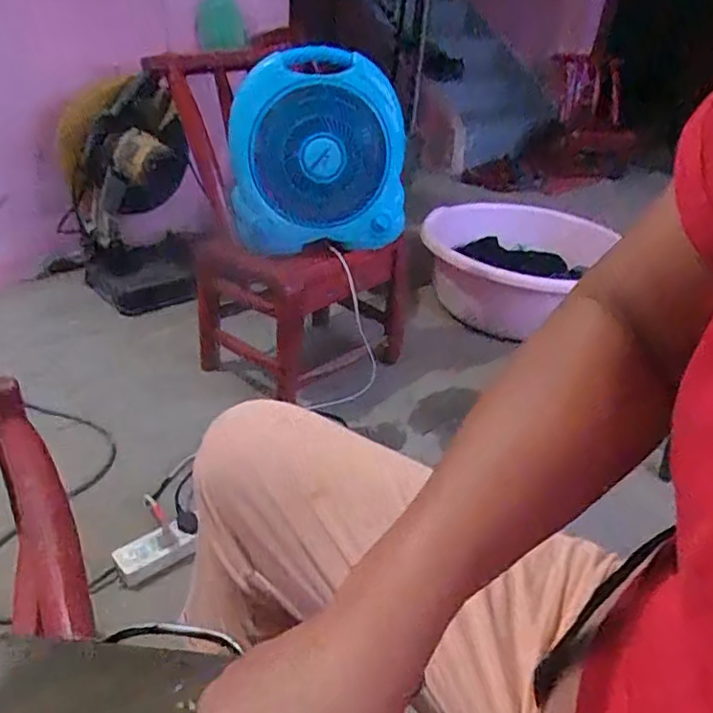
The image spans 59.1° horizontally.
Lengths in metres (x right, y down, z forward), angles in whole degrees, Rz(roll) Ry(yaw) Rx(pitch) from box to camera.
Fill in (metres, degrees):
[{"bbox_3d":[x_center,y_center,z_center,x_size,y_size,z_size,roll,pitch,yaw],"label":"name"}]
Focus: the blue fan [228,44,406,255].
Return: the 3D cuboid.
[{"bbox_3d":[-0.066,-0.413,1.277,0.371,0.361,0.150,-6,33,-17],"label":"blue fan"}]

